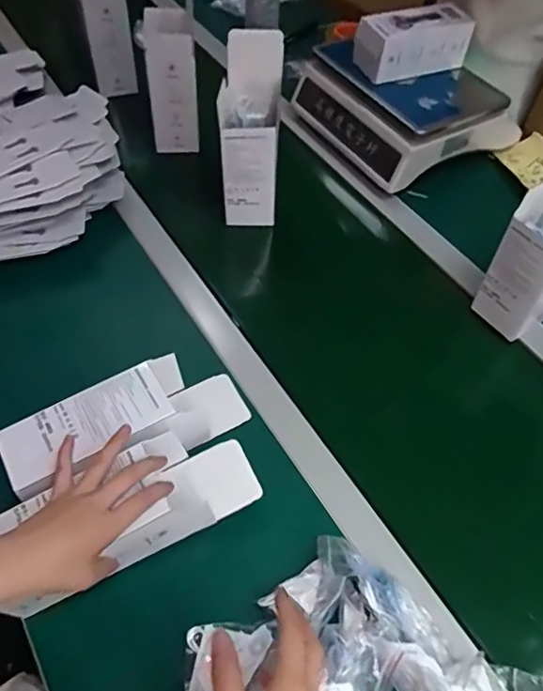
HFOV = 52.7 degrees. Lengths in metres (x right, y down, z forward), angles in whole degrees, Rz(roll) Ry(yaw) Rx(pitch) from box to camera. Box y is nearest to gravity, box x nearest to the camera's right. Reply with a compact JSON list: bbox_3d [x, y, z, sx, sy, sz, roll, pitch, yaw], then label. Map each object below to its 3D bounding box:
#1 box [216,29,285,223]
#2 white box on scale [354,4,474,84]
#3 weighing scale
[{"bbox_3d":[-0.030,-0.285,0.746,0.076,0.236,0.089,-1,56,-5],"label":"box"},{"bbox_3d":[0.219,-0.465,0.840,0.165,0.072,0.072,-20,60,-17],"label":"white box on scale"},{"bbox_3d":[0.229,-0.408,0.916,0.271,0.107,0.284,-25,62,-20],"label":"weighing scale"}]

